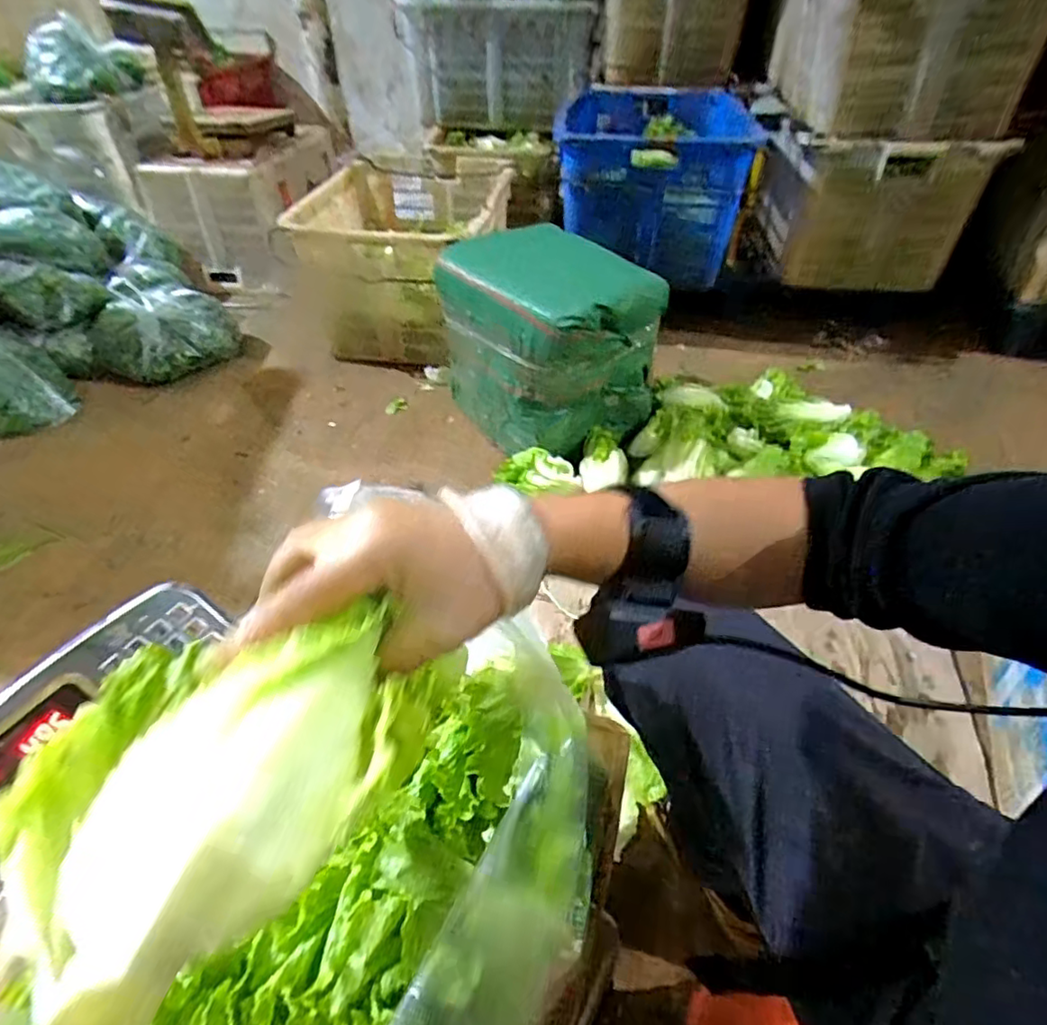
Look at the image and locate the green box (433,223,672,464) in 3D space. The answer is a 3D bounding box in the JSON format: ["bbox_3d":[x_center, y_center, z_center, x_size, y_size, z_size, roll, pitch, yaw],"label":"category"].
[{"bbox_3d":[0.051,-0.352,1.255,0.306,0.363,0.390,-30,51,-27],"label":"green box"}]

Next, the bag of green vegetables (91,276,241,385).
[{"bbox_3d":[-0.912,-0.467,1.540,0.293,0.167,0.251,10,45,9],"label":"bag of green vegetables"}]

